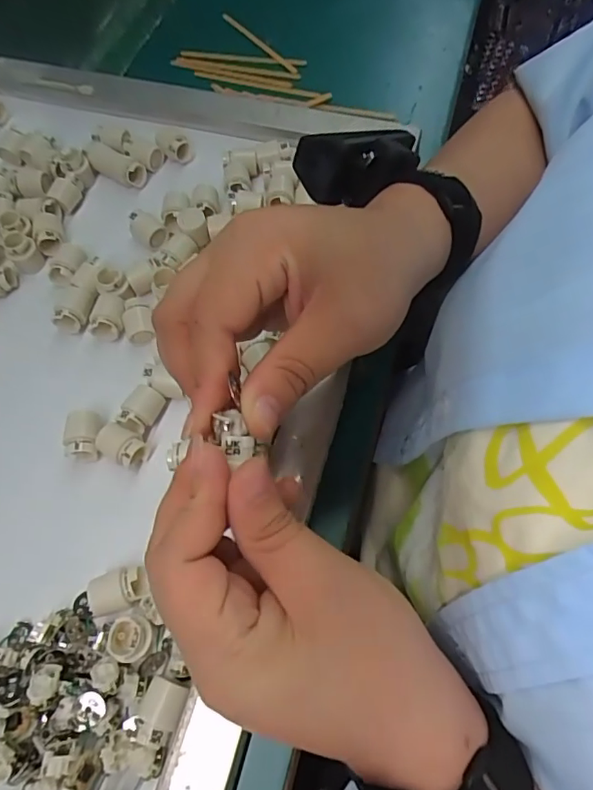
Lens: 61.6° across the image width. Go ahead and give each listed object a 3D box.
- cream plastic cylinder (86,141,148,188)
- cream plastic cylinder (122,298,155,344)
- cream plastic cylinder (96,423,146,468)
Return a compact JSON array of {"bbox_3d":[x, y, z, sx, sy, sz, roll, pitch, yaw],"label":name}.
[{"bbox_3d":[-0.144,-0.183,0.398,0.050,0.020,0.021,30,69,16],"label":"cream plastic cylinder"},{"bbox_3d":[-0.105,-0.049,0.333,0.020,0.020,0.027,-18,65,-6],"label":"cream plastic cylinder"},{"bbox_3d":[-0.104,0.031,0.298,0.026,0.017,0.020,22,67,13],"label":"cream plastic cylinder"}]

